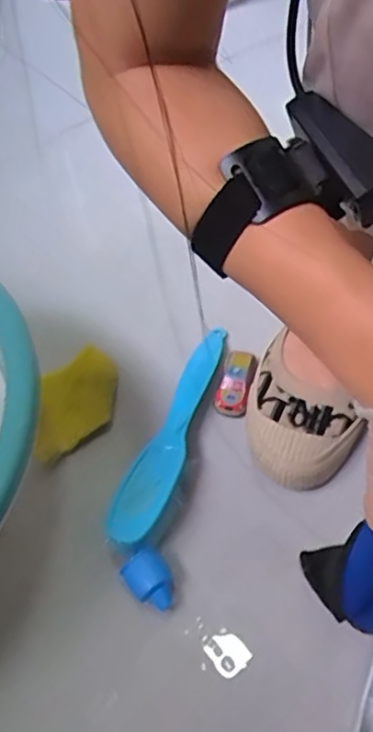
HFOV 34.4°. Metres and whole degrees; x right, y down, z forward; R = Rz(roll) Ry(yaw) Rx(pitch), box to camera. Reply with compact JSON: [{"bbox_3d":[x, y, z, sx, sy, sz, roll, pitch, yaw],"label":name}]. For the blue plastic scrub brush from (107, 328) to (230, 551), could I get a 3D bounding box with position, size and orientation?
[{"bbox_3d":[-0.007,0.048,0.501,0.043,0.048,0.228,11,54,14],"label":"blue plastic scrub brush"}]

